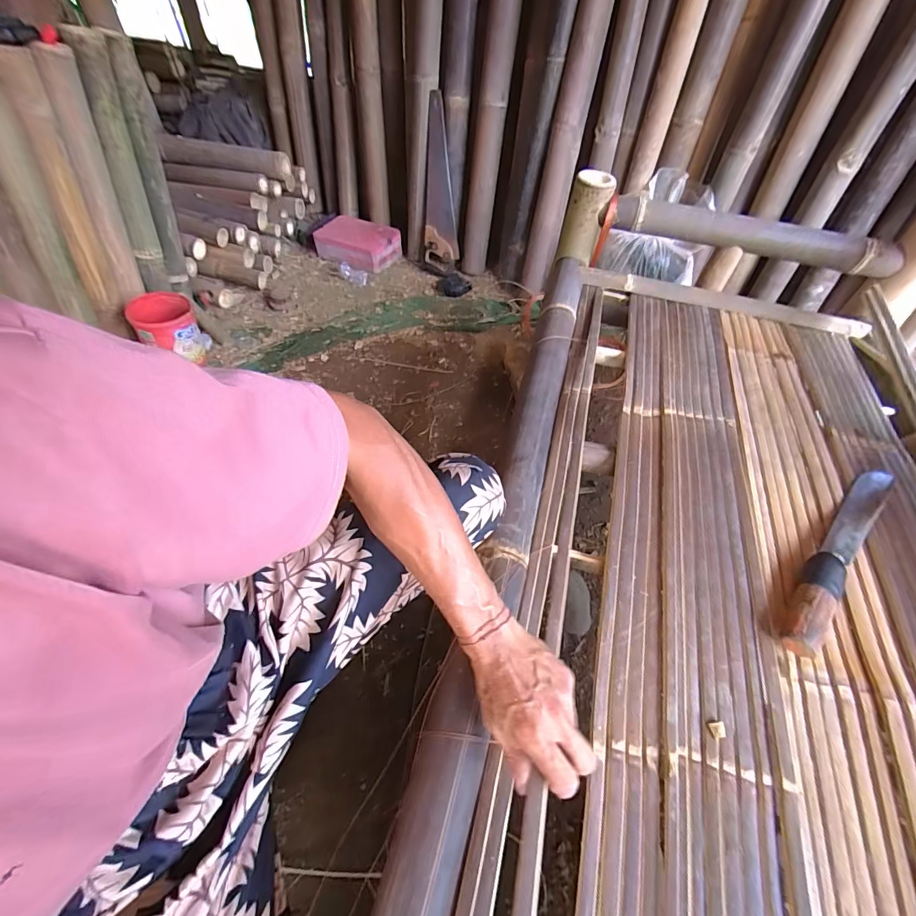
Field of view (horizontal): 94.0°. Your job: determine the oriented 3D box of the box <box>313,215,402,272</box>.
[{"bbox_3d":[-0.362,-0.767,1.539,0.282,0.088,0.192,25,56,13],"label":"box"}]

